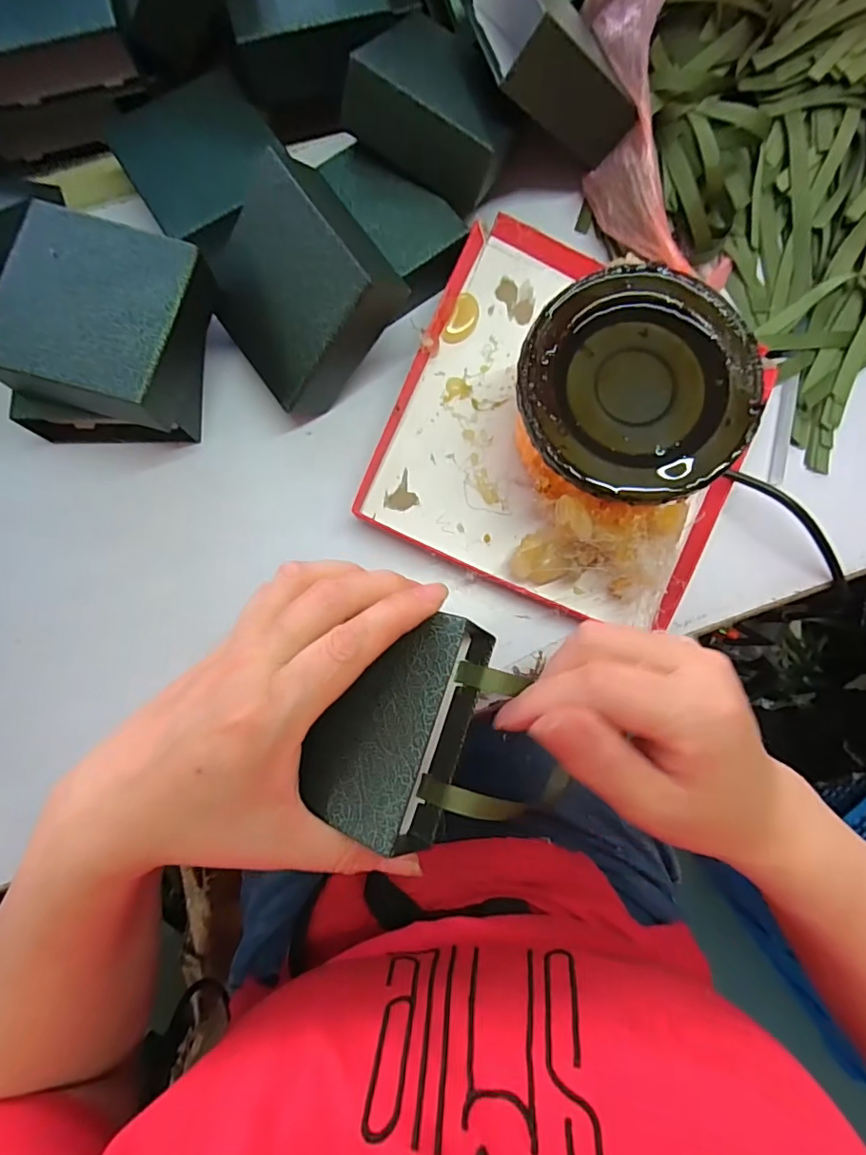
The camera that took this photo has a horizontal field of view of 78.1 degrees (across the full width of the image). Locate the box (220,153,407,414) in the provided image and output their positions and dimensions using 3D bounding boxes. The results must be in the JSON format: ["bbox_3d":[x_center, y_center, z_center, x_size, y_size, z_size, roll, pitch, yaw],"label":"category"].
[{"bbox_3d":[-0.075,-0.159,0.300,0.098,0.031,0.094,-35,91,36],"label":"box"}]

